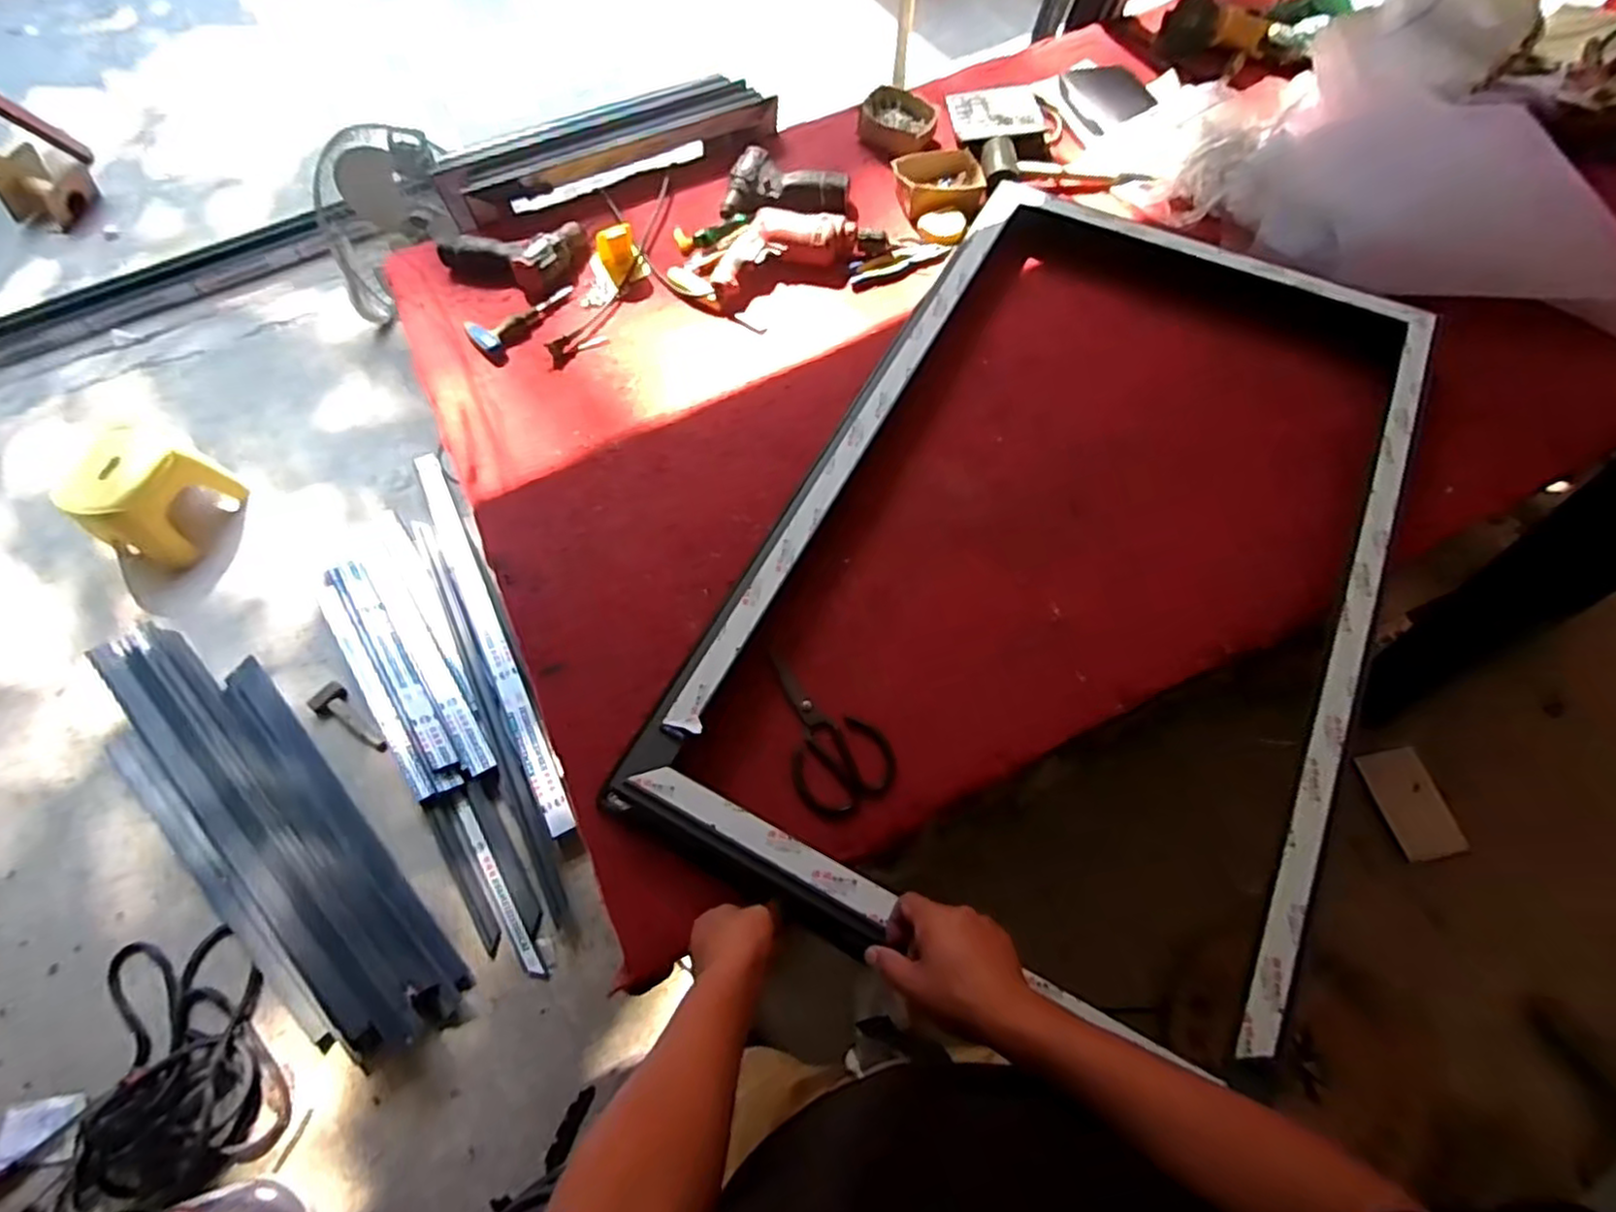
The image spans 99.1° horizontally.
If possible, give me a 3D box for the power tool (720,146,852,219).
[{"bbox_3d":[-0.037,-0.720,1.206,0.208,0.050,0.139,15,66,7],"label":"power tool"}]

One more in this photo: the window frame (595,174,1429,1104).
[{"bbox_3d":[0.366,-0.119,0.927,0.704,0.115,1.243,26,67,10],"label":"window frame"}]

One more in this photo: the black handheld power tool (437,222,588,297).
[{"bbox_3d":[-0.485,-0.567,1.139,0.243,0.057,0.131,-13,65,-5],"label":"black handheld power tool"}]

